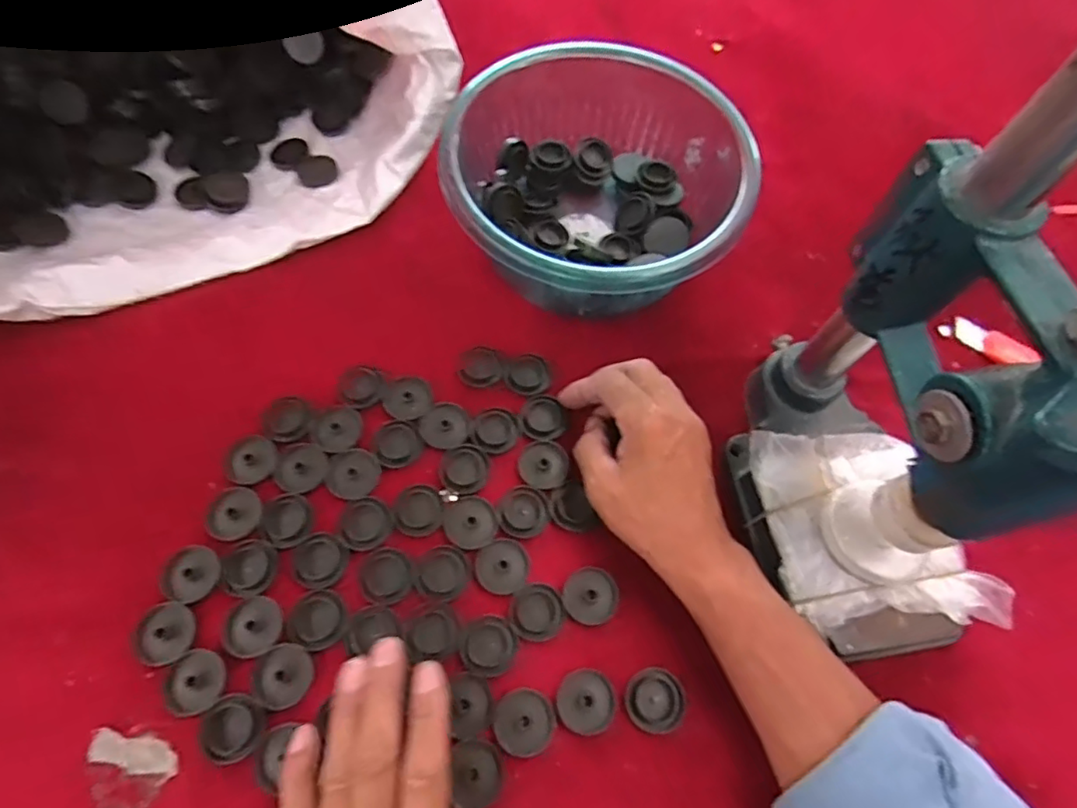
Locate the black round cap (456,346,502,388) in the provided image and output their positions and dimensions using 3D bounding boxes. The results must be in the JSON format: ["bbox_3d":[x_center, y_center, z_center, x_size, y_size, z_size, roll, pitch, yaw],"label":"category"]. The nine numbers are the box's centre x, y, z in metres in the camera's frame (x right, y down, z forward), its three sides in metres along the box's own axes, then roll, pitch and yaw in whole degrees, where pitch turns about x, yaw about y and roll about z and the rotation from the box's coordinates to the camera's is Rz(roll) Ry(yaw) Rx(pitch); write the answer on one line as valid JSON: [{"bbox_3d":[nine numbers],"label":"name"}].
[{"bbox_3d":[-0.041,-0.027,0.424,0.029,0.004,0.030,-12,67,-8],"label":"black round cap"}]

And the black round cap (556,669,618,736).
[{"bbox_3d":[0.028,0.169,0.339,0.033,0.004,0.033,1,65,-2],"label":"black round cap"}]

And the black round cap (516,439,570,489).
[{"bbox_3d":[0.003,0.039,0.393,0.032,0.004,0.033,1,65,-2],"label":"black round cap"}]

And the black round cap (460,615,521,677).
[{"bbox_3d":[-0.028,0.141,0.347,0.033,0.004,0.031,1,65,-2],"label":"black round cap"}]

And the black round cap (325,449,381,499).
[{"bbox_3d":[-0.120,0.045,0.386,0.034,0.004,0.033,1,65,-2],"label":"black round cap"}]

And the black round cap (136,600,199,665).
[{"bbox_3d":[-0.215,0.132,0.343,0.031,0.004,0.032,1,65,-2],"label":"black round cap"}]

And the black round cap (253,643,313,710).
[{"bbox_3d":[-0.144,0.153,0.334,0.032,0.004,0.033,-19,68,-11],"label":"black round cap"}]

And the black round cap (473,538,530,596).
[{"bbox_3d":[-0.022,0.099,0.364,0.033,0.004,0.032,1,65,-2],"label":"black round cap"}]

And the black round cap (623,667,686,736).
[{"bbox_3d":[0.067,0.169,0.340,0.033,0.004,0.032,1,65,-2],"label":"black round cap"}]

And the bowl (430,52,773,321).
[{"bbox_3d":[0.034,-0.156,0.441,0.203,0.090,0.187,1,65,-2],"label":"bowl"}]

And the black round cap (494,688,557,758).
[{"bbox_3d":[-0.008,0.177,0.331,0.033,0.004,0.033,1,65,-2],"label":"black round cap"}]

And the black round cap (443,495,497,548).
[{"bbox_3d":[-0.043,0.074,0.375,0.032,0.004,0.033,1,65,-2],"label":"black round cap"}]

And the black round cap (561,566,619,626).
[{"bbox_3d":[0.032,0.116,0.362,0.034,0.004,0.033,1,65,-2],"label":"black round cap"}]

